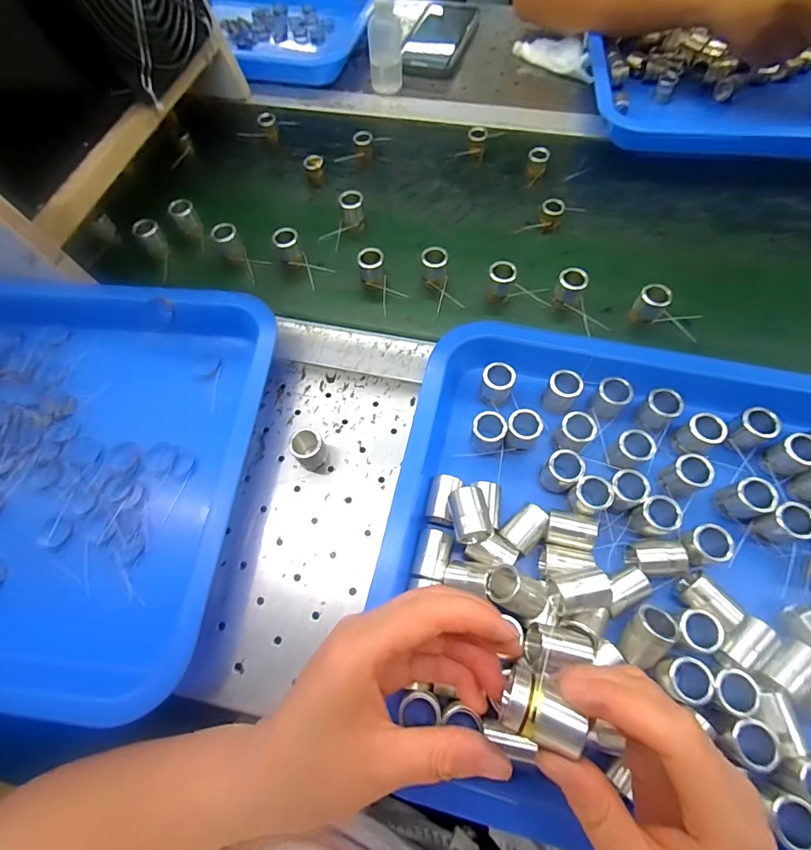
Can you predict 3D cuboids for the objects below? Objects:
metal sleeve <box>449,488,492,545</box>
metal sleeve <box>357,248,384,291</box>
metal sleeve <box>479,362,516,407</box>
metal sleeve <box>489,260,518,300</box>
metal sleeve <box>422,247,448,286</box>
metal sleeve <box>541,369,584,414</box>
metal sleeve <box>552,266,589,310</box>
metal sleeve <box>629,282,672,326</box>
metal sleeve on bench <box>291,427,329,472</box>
[{"bbox_3d":[0.040,0.058,0.279,0.022,0.024,0.034,-7,66,-1],"label":"metal sleeve"},{"bbox_3d":[-0.030,-0.141,0.395,0.021,0.028,0.022,-2,66,1],"label":"metal sleeve"},{"bbox_3d":[0.068,-0.030,0.326,0.023,0.025,0.022,13,68,8],"label":"metal sleeve"},{"bbox_3d":[0.083,-0.123,0.386,0.022,0.036,0.020,-1,66,2],"label":"metal sleeve"},{"bbox_3d":[0.026,-0.141,0.396,0.022,0.034,0.024,2,67,3],"label":"metal sleeve"},{"bbox_3d":[0.115,-0.024,0.322,0.022,0.027,0.020,-1,66,2],"label":"metal sleeve"},{"bbox_3d":[0.141,-0.115,0.379,0.023,0.035,0.020,17,68,9],"label":"metal sleeve"},{"bbox_3d":[0.205,-0.100,0.366,0.018,0.031,0.022,-43,72,-15],"label":"metal sleeve"},{"bbox_3d":[-0.068,0.019,0.317,0.022,0.033,0.020,-1,66,2],"label":"metal sleeve on bench"}]

